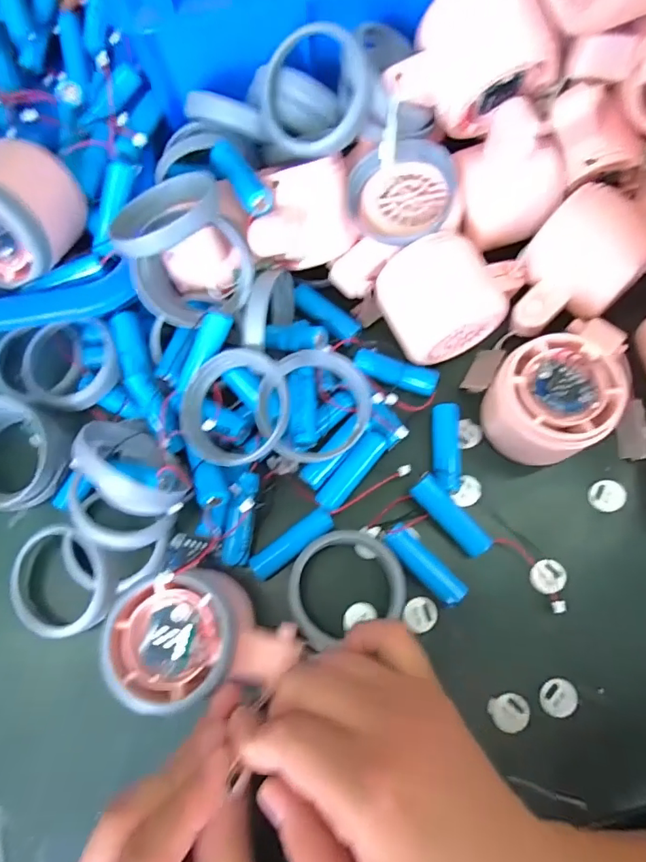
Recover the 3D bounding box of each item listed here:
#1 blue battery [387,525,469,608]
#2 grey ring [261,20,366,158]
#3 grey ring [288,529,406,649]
[{"bbox_3d":[0.054,0.070,0.257,0.015,0.013,0.047,-44,66,-3],"label":"blue battery"},{"bbox_3d":[-0.004,-0.172,0.249,0.056,0.007,0.058,6,106,21],"label":"grey ring"},{"bbox_3d":[0.011,0.076,0.250,0.060,0.007,0.052,-16,59,-13],"label":"grey ring"}]

